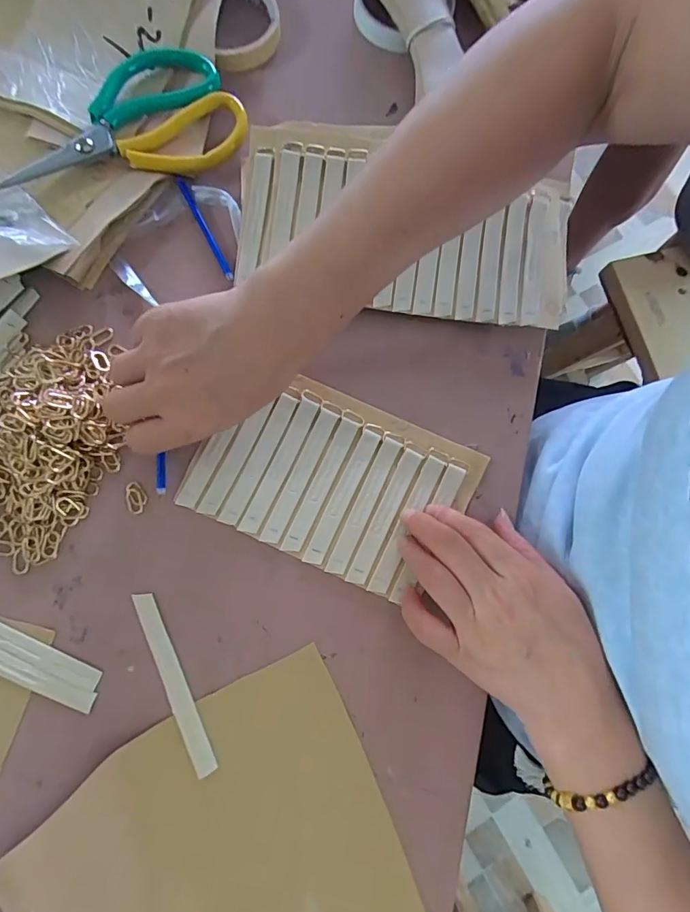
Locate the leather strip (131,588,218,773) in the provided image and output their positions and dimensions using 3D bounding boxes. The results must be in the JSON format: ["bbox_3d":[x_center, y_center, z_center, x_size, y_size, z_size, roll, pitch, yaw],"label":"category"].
[{"bbox_3d":[-0.109,0.142,0.284,0.014,0.004,0.114,-24,79,-11],"label":"leather strip"}]

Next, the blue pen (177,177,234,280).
[{"bbox_3d":[-0.108,-0.176,0.347,0.006,0.011,0.092,-26,81,-8],"label":"blue pen"}]

